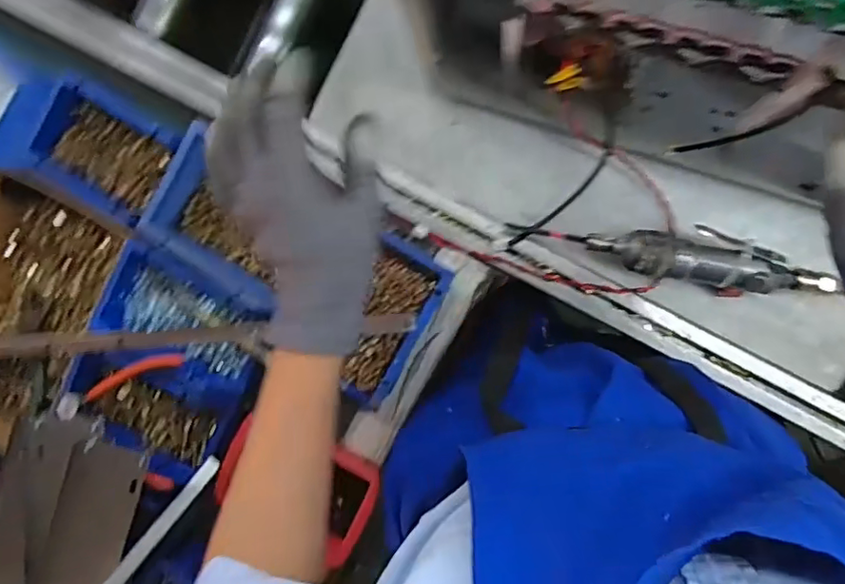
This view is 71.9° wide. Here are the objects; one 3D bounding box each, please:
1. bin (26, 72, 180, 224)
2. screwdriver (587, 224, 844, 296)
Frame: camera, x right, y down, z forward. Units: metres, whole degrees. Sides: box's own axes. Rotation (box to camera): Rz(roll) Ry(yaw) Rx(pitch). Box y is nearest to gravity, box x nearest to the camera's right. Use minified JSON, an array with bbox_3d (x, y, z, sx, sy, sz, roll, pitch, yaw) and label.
[{"bbox_3d":[-0.314,-0.141,0.598,0.140,0.059,0.102,27,94,6],"label":"bin"},{"bbox_3d":[0.257,-0.034,0.563,0.186,0.047,0.056,15,93,6],"label":"screwdriver"}]

